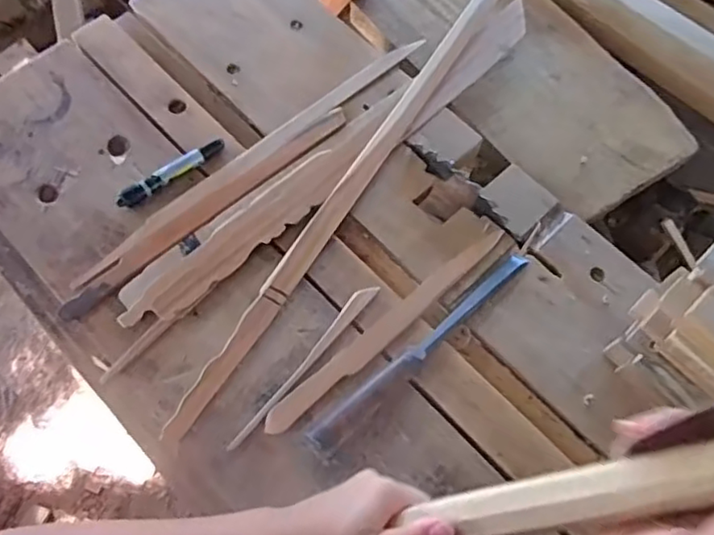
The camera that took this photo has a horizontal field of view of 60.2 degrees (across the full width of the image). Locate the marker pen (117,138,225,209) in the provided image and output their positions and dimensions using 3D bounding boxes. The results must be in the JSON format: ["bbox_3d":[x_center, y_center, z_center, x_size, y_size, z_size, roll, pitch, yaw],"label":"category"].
[{"bbox_3d":[-0.213,-0.111,0.710,0.135,0.014,0.020,-37,72,-17],"label":"marker pen"}]

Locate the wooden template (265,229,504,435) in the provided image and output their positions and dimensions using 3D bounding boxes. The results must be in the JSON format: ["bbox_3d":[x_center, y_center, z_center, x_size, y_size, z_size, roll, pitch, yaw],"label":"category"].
[{"bbox_3d":[0.038,0.061,0.651,0.326,0.007,0.028,-38,73,-17],"label":"wooden template"}]

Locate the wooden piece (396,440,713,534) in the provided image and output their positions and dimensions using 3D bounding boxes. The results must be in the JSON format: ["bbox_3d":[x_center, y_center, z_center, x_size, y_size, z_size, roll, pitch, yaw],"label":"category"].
[{"bbox_3d":[0.139,0.127,0.346,0.228,0.013,0.033,-25,62,32],"label":"wooden piece"}]

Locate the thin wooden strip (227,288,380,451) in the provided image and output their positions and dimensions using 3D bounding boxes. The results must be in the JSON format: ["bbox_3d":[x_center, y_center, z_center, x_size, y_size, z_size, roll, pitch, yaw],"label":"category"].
[{"bbox_3d":[-0.053,0.095,0.620,0.016,0.010,0.214,38,70,14],"label":"thin wooden strip"}]

